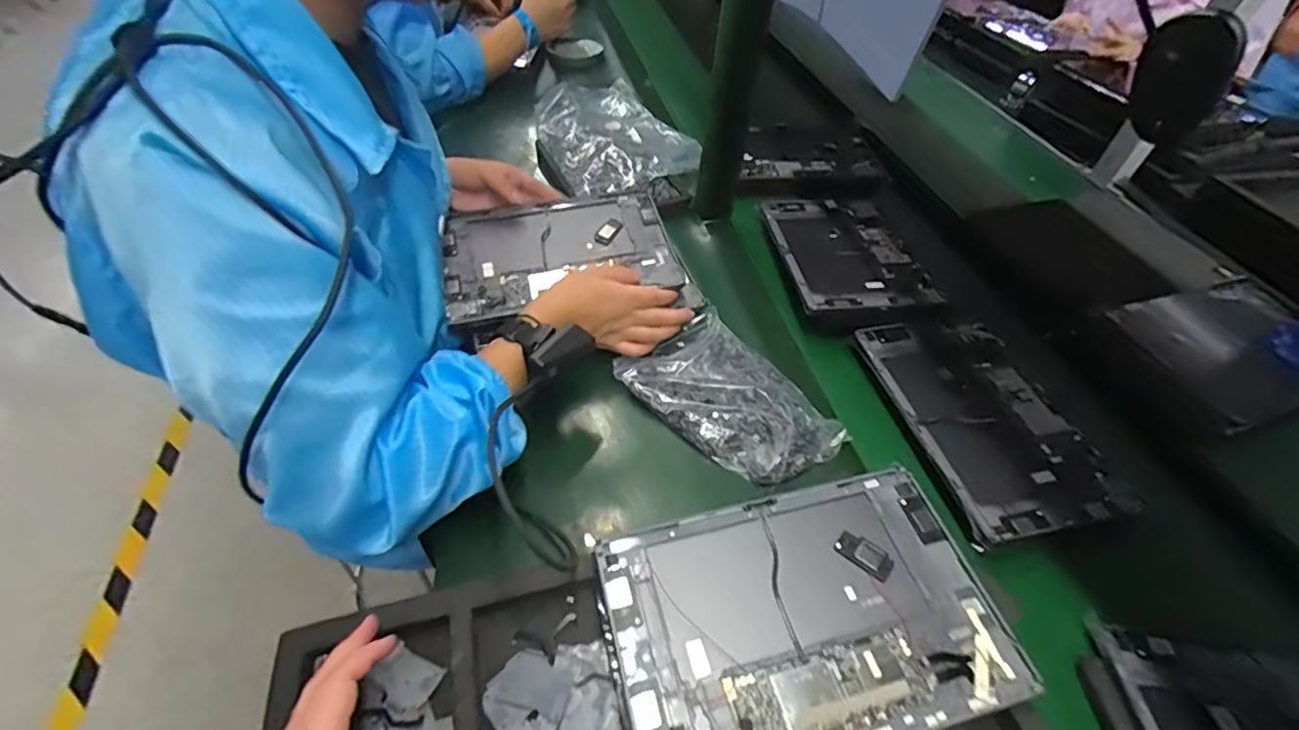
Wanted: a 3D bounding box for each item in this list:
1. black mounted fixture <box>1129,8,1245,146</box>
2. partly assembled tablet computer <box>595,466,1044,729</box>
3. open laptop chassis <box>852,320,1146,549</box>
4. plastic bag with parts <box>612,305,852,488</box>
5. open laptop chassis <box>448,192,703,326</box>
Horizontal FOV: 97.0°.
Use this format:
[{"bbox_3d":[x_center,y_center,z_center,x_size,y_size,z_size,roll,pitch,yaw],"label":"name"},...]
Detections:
[{"bbox_3d":[0.741,-0.399,0.804,0.033,0.158,0.108,-33,60,-29],"label":"black mounted fixture"},{"bbox_3d":[0.106,0.169,0.390,0.256,0.014,0.167,-10,51,-14],"label":"partly assembled tablet computer"},{"bbox_3d":[0.330,0.048,0.568,0.154,0.016,0.248,-6,51,-11],"label":"open laptop chassis"},{"bbox_3d":[0.082,0.026,0.572,0.141,0.042,0.214,-32,59,-28],"label":"plastic bag with parts"},{"bbox_3d":[-0.094,-0.127,0.652,0.263,0.018,0.166,-9,54,-10],"label":"open laptop chassis"}]

